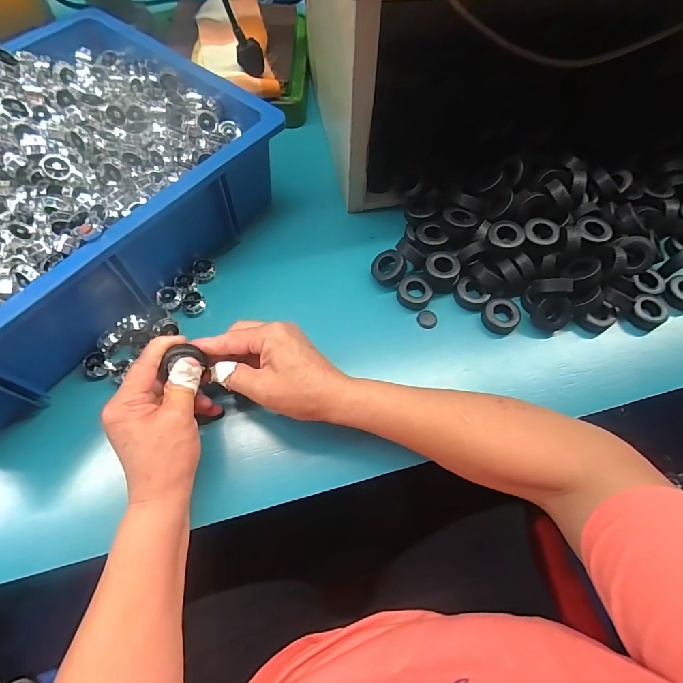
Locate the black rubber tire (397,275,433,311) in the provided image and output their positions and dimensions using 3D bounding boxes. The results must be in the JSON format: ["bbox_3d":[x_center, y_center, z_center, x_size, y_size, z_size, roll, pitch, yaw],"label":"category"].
[{"bbox_3d":[0.078,-0.052,0.418,0.037,0.017,0.032,26,68,8],"label":"black rubber tire"}]

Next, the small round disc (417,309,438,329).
[{"bbox_3d":[0.092,-0.024,0.416,0.021,0.004,0.021,1,67,-3],"label":"small round disc"}]

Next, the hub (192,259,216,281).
[{"bbox_3d":[-0.151,-0.078,0.429,0.021,0.020,0.018,-28,71,-14],"label":"hub"}]

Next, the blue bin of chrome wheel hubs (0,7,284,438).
[{"bbox_3d":[-0.309,-0.143,0.393,0.304,0.127,0.437,35,69,12],"label":"blue bin of chrome wheel hubs"}]

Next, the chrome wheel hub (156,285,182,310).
[{"bbox_3d":[-0.179,-0.046,0.404,0.023,0.012,0.021,1,67,-3],"label":"chrome wheel hub"}]

